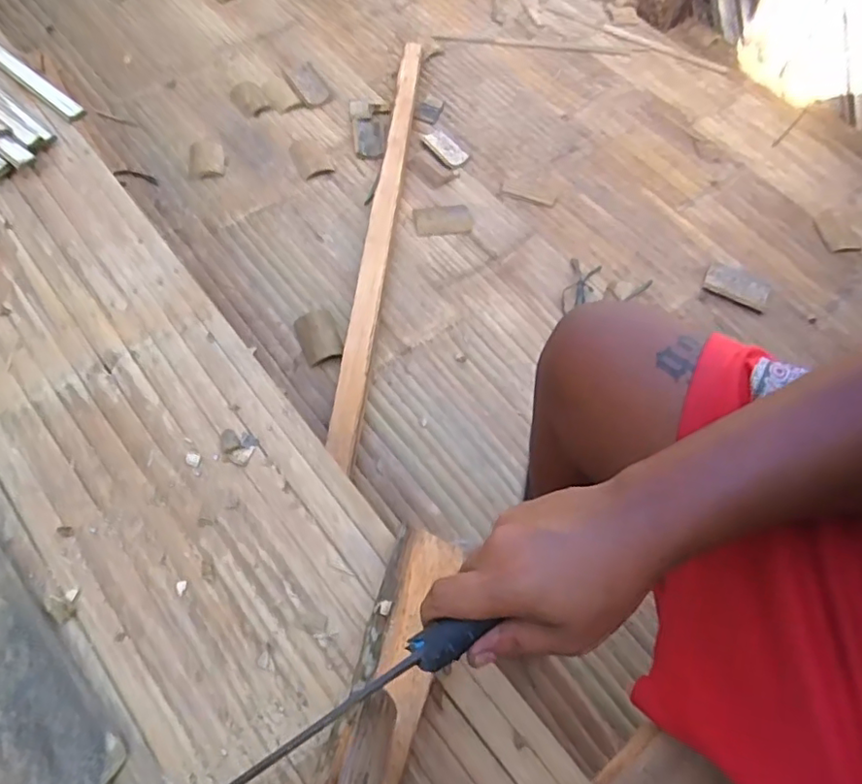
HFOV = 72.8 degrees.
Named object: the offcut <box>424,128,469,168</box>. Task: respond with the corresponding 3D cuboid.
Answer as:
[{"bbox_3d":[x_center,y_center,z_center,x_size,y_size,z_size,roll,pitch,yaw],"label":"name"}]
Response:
[{"bbox_3d":[0.034,-0.566,1.361,0.059,0.015,0.110,-39,72,-23],"label":"offcut"}]

